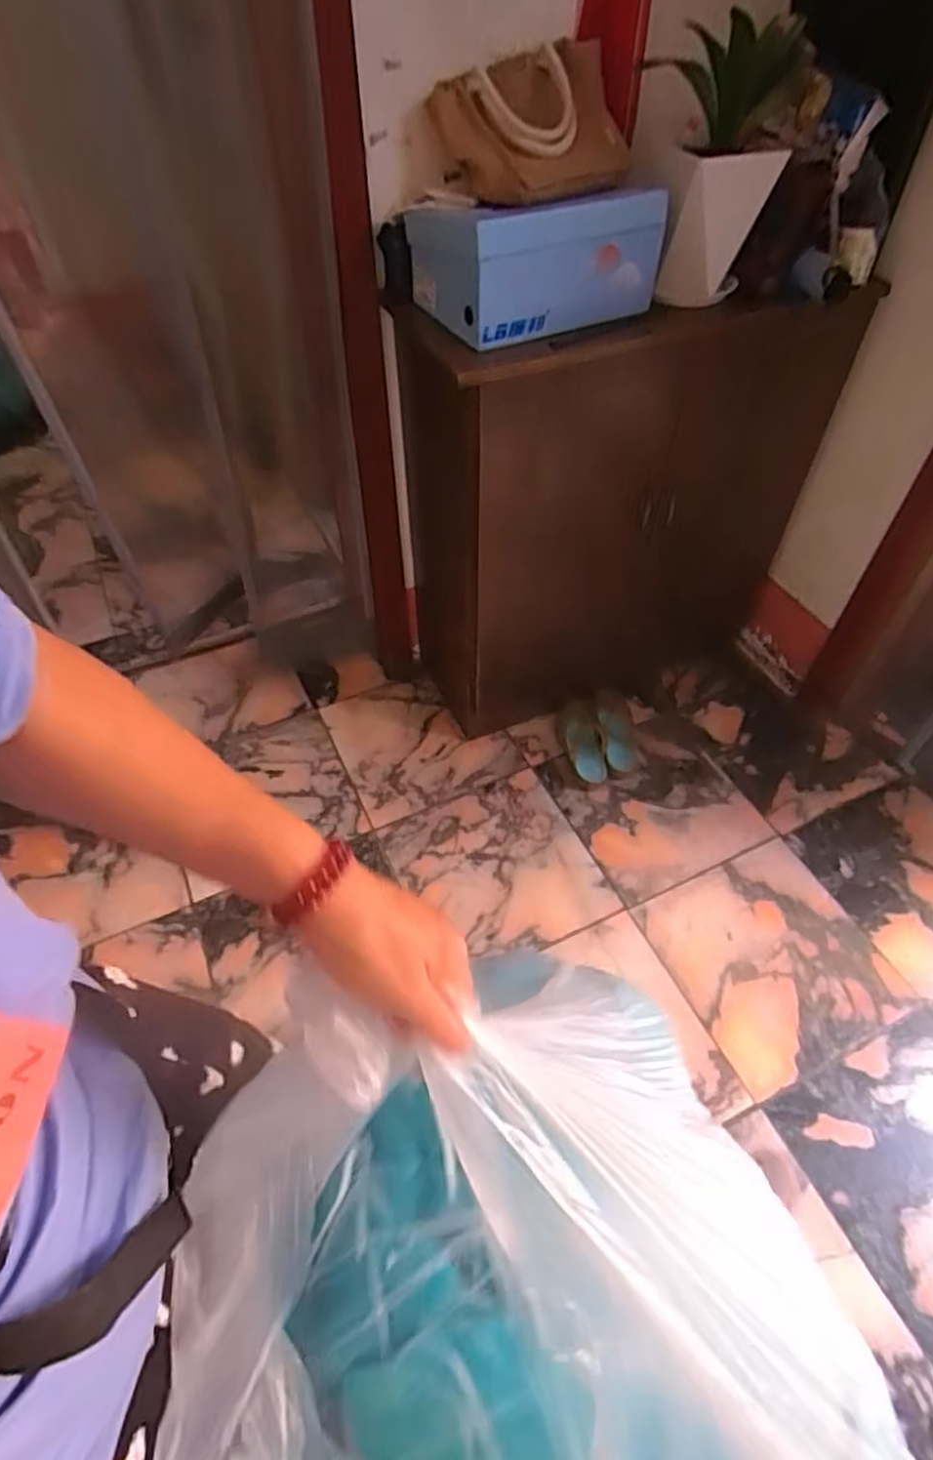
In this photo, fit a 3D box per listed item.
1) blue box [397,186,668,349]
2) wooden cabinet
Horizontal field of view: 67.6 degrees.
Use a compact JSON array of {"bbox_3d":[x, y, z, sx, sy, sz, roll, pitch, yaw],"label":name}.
[{"bbox_3d":[0.107,-0.726,1.067,0.336,0.159,0.189,-21,54,-15],"label":"blue box"},{"bbox_3d":[0.301,-0.458,1.521,0.809,0.861,0.340,-17,53,-12],"label":"wooden cabinet"}]

